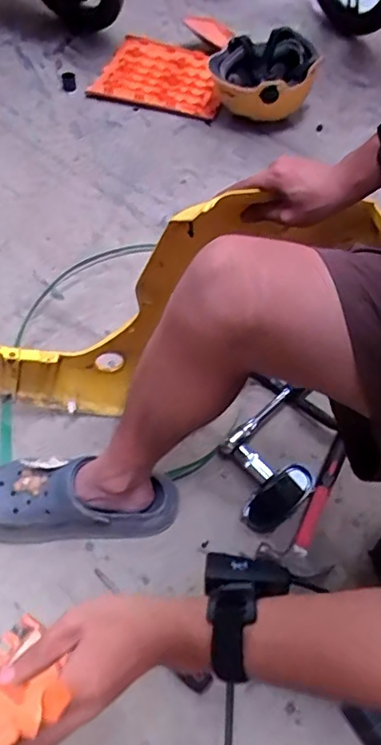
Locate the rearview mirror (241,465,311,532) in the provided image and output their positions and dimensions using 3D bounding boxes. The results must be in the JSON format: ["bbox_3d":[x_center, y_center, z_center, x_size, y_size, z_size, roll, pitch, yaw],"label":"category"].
[{"bbox_3d":[0.131,0.185,0.810,0.124,0.027,0.055,-35,65,-26],"label":"rearview mirror"}]

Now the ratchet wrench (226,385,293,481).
[{"bbox_3d":[0.121,0.091,0.850,0.083,0.038,0.133,34,59,17],"label":"ratchet wrench"}]

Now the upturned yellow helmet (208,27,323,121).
[{"bbox_3d":[0.171,-0.707,1.315,0.239,0.169,0.223,8,56,2],"label":"upturned yellow helmet"}]

